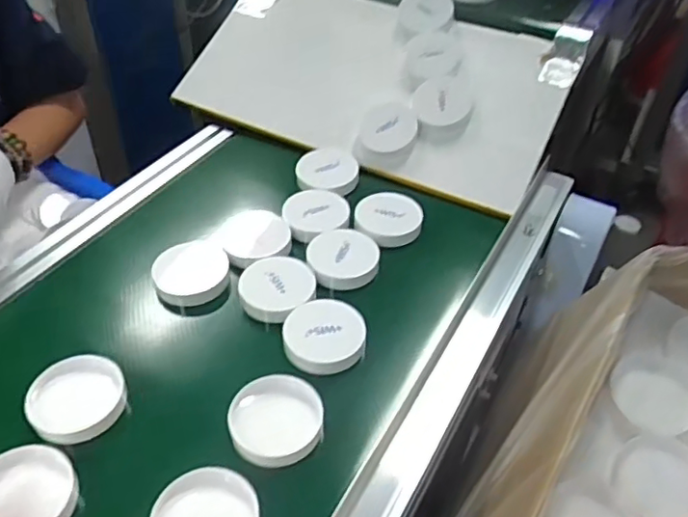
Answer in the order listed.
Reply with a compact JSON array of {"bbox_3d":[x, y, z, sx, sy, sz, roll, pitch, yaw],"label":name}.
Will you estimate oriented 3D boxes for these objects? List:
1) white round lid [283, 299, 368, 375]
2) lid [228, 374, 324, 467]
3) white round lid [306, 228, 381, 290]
[{"bbox_3d":[-0.018,0.073,0.582,0.076,0.020,0.072,1,43,-1],"label":"white round lid"},{"bbox_3d":[-0.057,0.134,0.513,0.076,0.019,0.074,1,43,-1],"label":"lid"},{"bbox_3d":[-0.001,-0.002,0.668,0.073,0.018,0.072,-2,57,2],"label":"white round lid"}]

